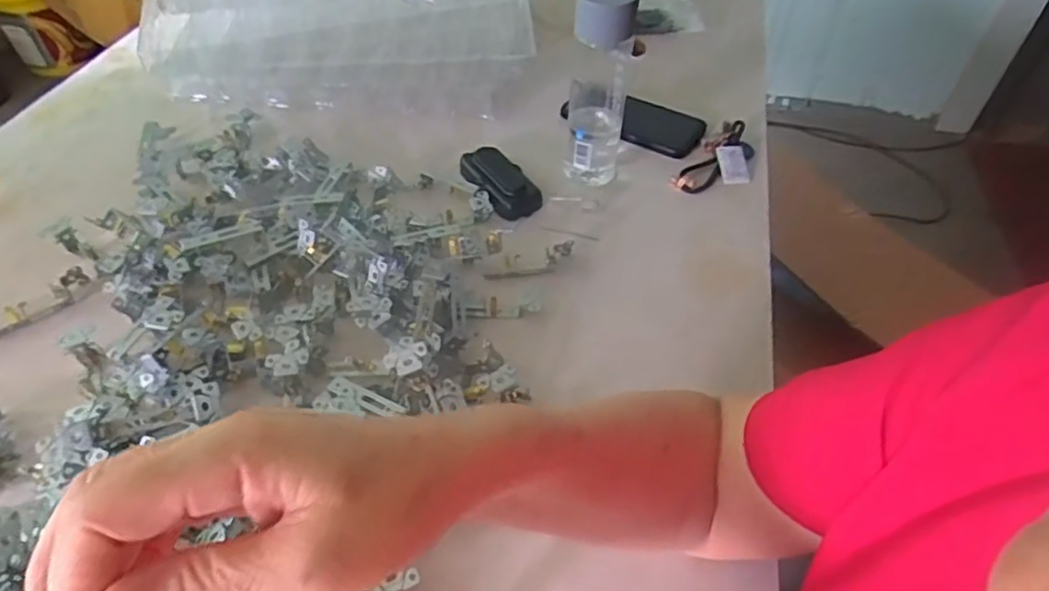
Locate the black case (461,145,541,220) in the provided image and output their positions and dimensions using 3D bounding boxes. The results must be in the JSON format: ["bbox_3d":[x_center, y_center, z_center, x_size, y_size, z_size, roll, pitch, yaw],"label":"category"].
[{"bbox_3d":[-0.027,-0.125,0.686,0.054,0.020,0.109,-22,52,-19],"label":"black case"}]

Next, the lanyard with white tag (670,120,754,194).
[{"bbox_3d":[0.227,-0.155,0.718,0.067,0.021,0.142,29,54,24],"label":"lanyard with white tag"}]

